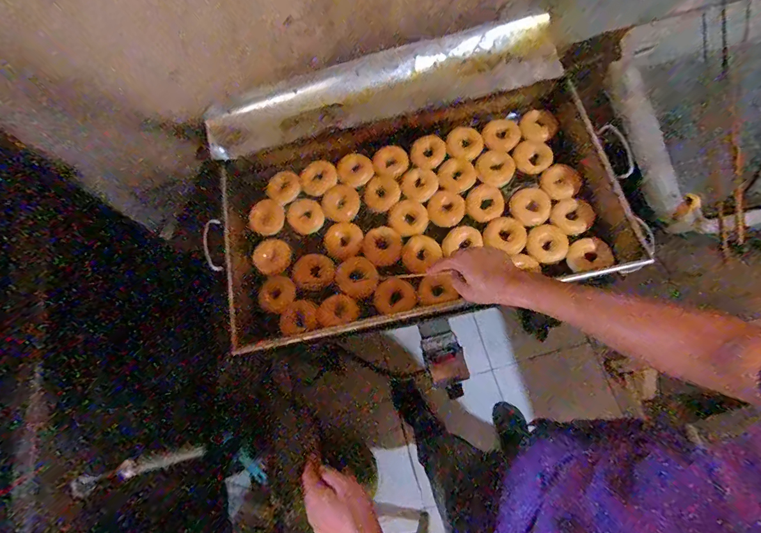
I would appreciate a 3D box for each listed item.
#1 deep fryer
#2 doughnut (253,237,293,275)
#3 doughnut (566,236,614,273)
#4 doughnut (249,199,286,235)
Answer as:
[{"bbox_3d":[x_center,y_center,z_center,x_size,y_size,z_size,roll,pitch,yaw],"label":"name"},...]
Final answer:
[{"bbox_3d":[0.059,-0.181,0.860,0.866,0.228,0.585,-10,69,-2],"label":"deep fryer"},{"bbox_3d":[-0.255,-0.024,0.898,0.083,0.030,0.088,-1,69,2],"label":"doughnut"},{"bbox_3d":[0.446,-0.025,0.818,0.092,0.022,0.079,-13,69,-3],"label":"doughnut"},{"bbox_3d":[-0.275,-0.120,0.927,0.076,0.031,0.090,10,70,6],"label":"doughnut"}]

